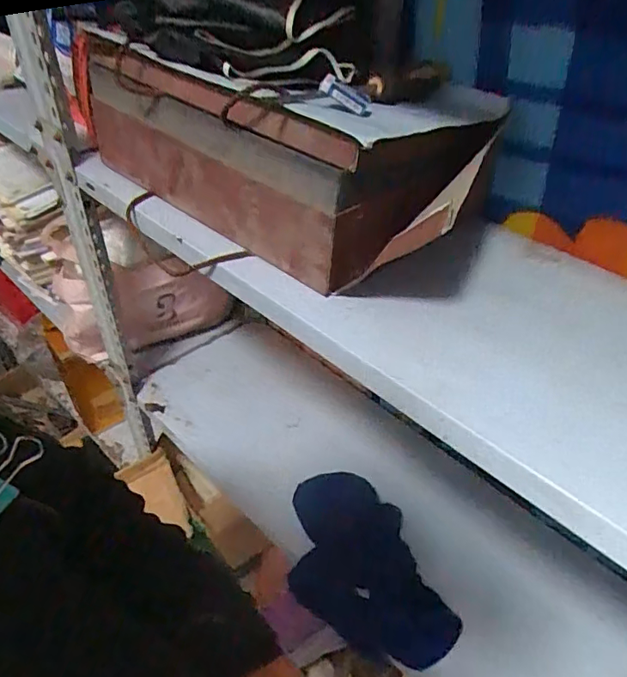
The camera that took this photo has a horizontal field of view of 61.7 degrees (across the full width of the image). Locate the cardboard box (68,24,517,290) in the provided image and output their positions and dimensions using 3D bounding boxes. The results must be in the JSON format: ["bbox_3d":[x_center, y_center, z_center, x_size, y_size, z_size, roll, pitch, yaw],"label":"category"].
[{"bbox_3d":[-0.059,-0.188,0.518,0.459,0.131,0.174,30,48,27],"label":"cardboard box"}]

